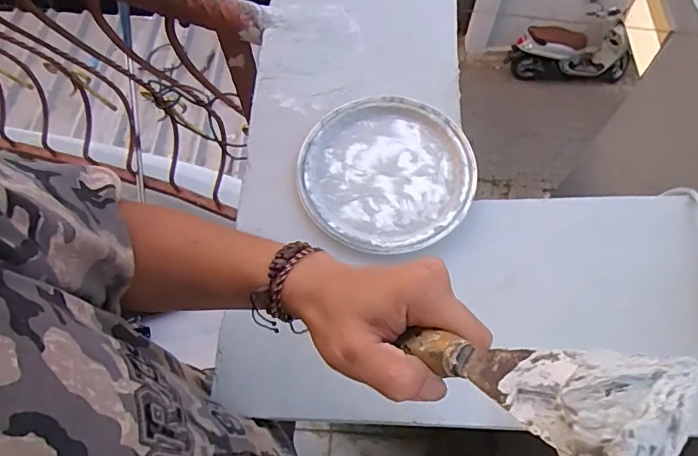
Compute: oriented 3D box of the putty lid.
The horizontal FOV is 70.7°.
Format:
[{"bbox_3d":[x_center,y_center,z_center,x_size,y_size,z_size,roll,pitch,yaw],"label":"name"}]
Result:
[{"bbox_3d":[0.039,-0.058,0.496,0.166,0.016,0.176,0,67,0],"label":"putty lid"}]

